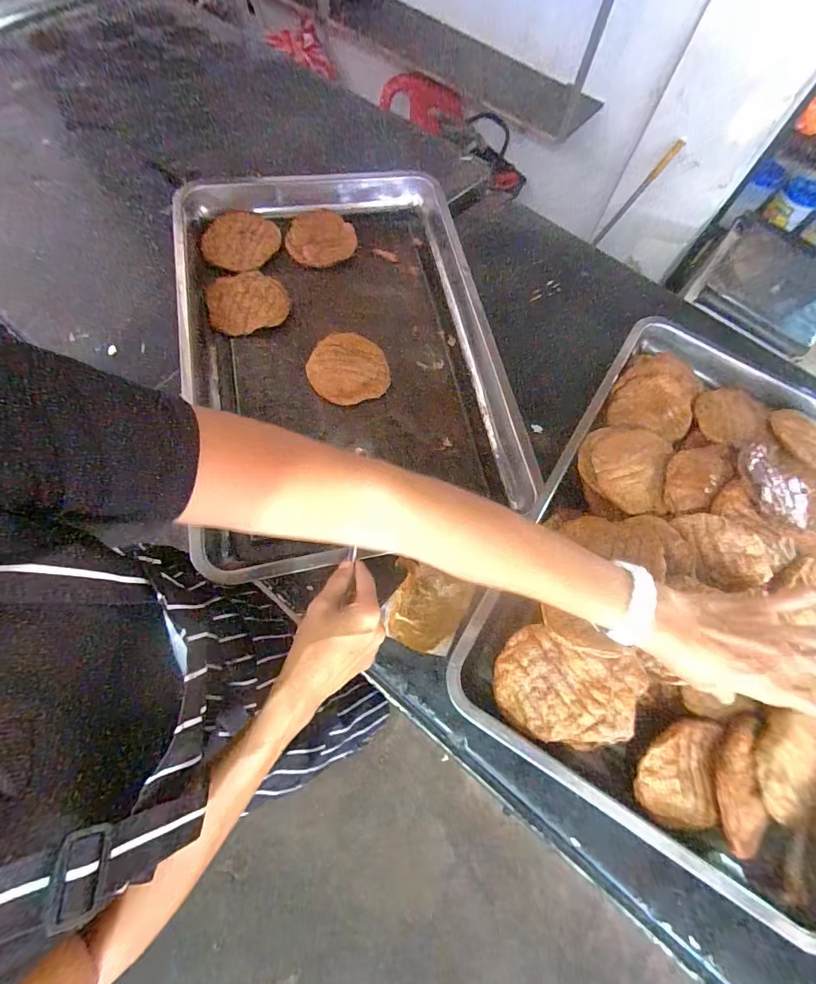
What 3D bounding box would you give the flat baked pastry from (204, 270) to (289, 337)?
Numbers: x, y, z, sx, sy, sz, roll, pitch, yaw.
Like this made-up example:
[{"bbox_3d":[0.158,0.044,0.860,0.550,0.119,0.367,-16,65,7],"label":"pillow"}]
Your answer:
[{"bbox_3d":[-0.217,-0.259,0.579,0.104,0.012,0.086,-15,85,-4],"label":"flat baked pastry"}]

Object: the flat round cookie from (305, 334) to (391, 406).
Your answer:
[{"bbox_3d":[-0.077,-0.161,0.556,0.101,0.018,0.094,3,78,-13],"label":"flat round cookie"}]

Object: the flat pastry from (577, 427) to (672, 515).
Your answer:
[{"bbox_3d":[0.257,-0.032,0.508,0.101,0.023,0.107,17,65,2],"label":"flat pastry"}]

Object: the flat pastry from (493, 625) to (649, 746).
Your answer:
[{"bbox_3d":[0.152,0.189,0.408,0.131,0.022,0.097,12,84,11],"label":"flat pastry"}]

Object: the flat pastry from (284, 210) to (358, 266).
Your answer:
[{"bbox_3d":[-0.130,-0.375,0.631,0.100,0.012,0.080,-24,94,-10],"label":"flat pastry"}]

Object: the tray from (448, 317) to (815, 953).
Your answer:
[{"bbox_3d":[0.350,0.071,0.488,0.402,0.090,0.594,32,67,9],"label":"tray"}]

